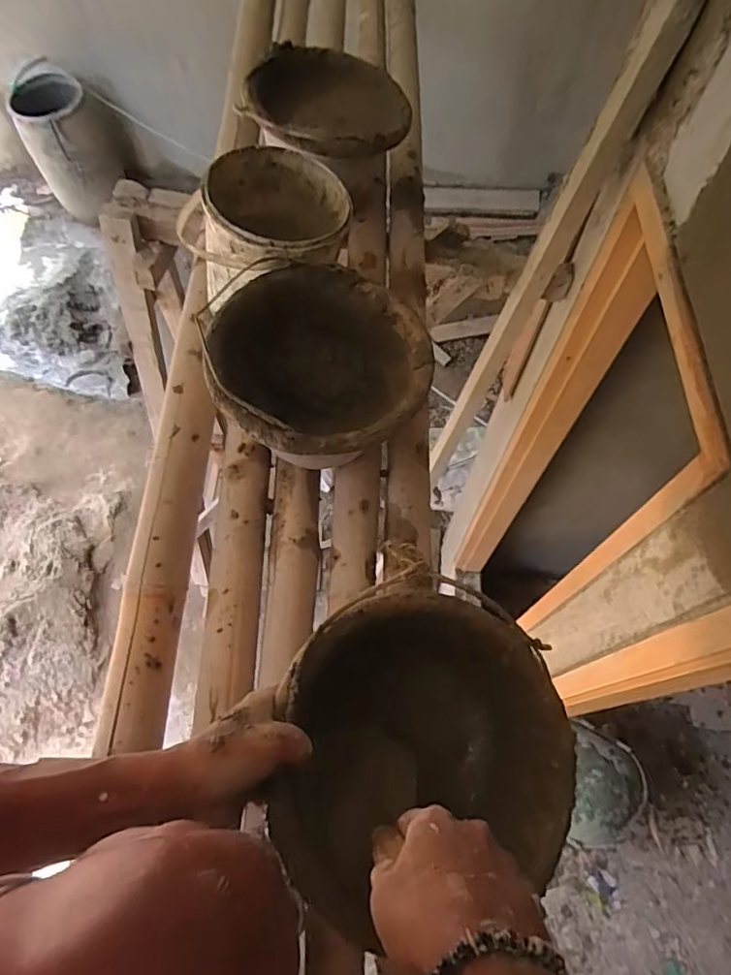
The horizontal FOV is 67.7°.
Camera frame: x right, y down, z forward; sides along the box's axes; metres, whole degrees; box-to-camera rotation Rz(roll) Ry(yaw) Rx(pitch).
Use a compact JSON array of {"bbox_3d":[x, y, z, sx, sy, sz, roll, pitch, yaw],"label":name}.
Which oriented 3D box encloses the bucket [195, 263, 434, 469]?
[{"bbox_3d":[-0.051,-0.122,0.682,0.242,0.173,0.244,0,63,-1],"label":"bucket"}]

